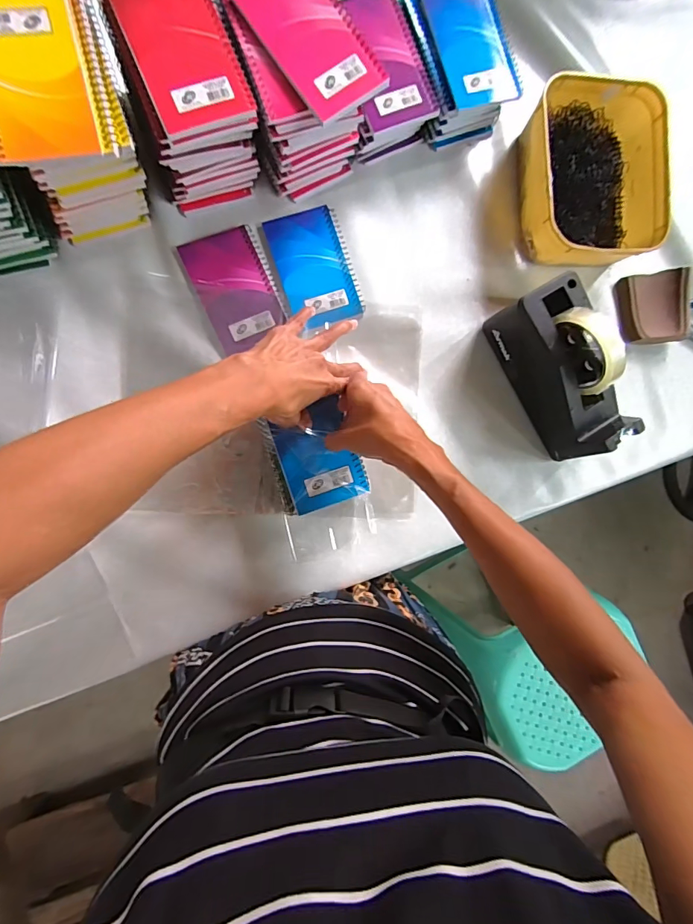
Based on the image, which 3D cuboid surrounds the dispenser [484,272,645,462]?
[{"bbox_3d":[0.257,-0.107,0.491,0.077,0.118,0.195,-33,96,-8],"label":"dispenser"}]

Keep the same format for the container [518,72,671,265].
[{"bbox_3d":[0.298,-0.343,0.518,0.166,0.066,0.204,-4,91,-10],"label":"container"}]

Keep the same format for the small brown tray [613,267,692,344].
[{"bbox_3d":[0.407,-0.203,0.556,0.093,0.028,0.091,-9,92,-10],"label":"small brown tray"}]

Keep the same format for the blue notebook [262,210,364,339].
[{"bbox_3d":[-0.035,-0.226,0.494,0.088,0.009,0.136,-18,94,-9],"label":"blue notebook"}]

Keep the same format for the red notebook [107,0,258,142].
[{"bbox_3d":[-0.141,-0.352,0.360,0.083,0.010,0.130,-22,94,-9],"label":"red notebook"}]

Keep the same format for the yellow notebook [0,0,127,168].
[{"bbox_3d":[-0.247,-0.312,0.345,0.097,0.017,0.133,-13,93,-10],"label":"yellow notebook"}]

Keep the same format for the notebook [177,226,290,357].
[{"bbox_3d":[-0.123,-0.196,0.478,0.084,0.006,0.125,-25,95,-9],"label":"notebook"}]

